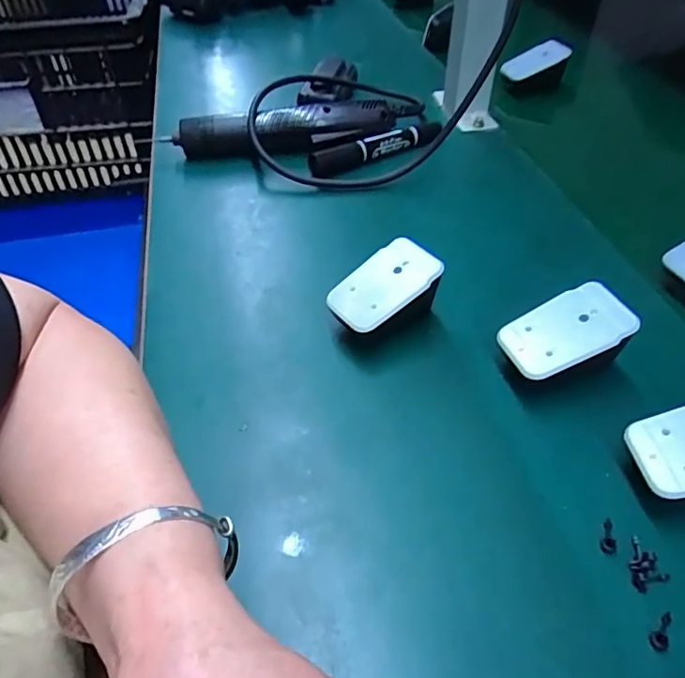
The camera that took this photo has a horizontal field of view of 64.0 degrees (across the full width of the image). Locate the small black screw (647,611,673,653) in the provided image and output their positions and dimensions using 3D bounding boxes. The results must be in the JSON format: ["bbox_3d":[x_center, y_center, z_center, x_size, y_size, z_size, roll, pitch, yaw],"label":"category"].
[{"bbox_3d":[0.135,0.122,0.231,0.007,0.007,0.018,34,43,29],"label":"small black screw"}]

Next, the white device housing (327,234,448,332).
[{"bbox_3d":[0.025,-0.025,0.344,0.063,0.046,0.043,-34,54,-26],"label":"white device housing"}]

